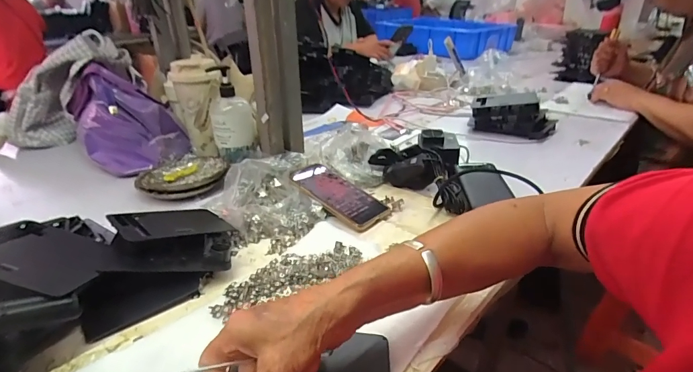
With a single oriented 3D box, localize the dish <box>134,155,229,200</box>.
[{"bbox_3d":[-0.282,-0.019,0.652,0.145,0.025,0.143,-1,28,1],"label":"dish"}]

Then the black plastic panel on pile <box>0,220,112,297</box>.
[{"bbox_3d":[-0.315,0.069,0.390,0.129,0.007,0.111,18,11,-2],"label":"black plastic panel on pile"}]

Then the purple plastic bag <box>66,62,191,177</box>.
[{"bbox_3d":[-0.399,-0.122,0.697,0.168,0.154,0.245,-19,33,-29],"label":"purple plastic bag"}]

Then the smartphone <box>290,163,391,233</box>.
[{"bbox_3d":[-0.014,0.011,0.579,0.161,0.011,0.082,35,42,29],"label":"smartphone"}]

